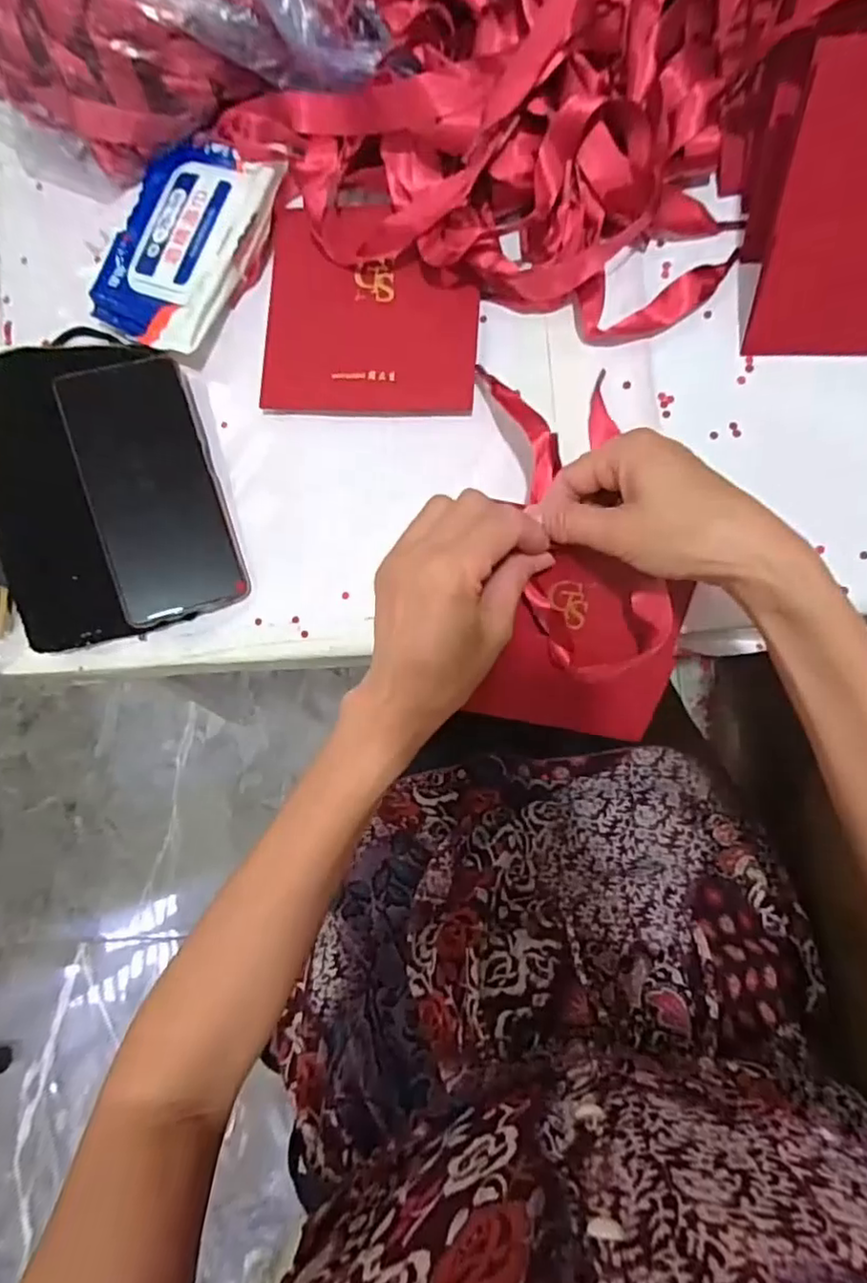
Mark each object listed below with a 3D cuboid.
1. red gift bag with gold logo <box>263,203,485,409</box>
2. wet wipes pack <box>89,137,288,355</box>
[{"bbox_3d":[-0.041,-0.218,0.416,0.137,0.010,0.135,2,86,8],"label":"red gift bag with gold logo"},{"bbox_3d":[-0.167,-0.267,0.427,0.097,0.016,0.138,28,90,9],"label":"wet wipes pack"}]

